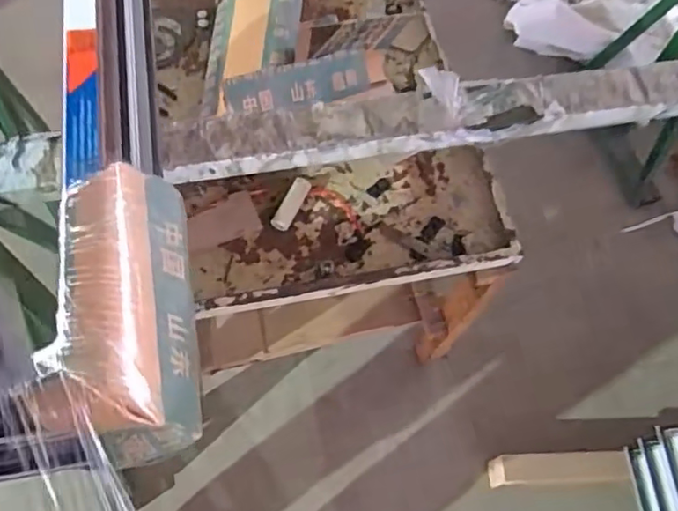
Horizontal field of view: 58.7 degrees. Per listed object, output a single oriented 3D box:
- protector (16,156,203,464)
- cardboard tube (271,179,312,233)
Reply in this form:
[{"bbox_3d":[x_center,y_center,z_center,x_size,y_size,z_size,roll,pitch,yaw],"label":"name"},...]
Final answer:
[{"bbox_3d":[-0.157,0.033,0.441,0.085,0.079,0.209,-7,67,-2],"label":"protector"},{"bbox_3d":[-0.069,-0.075,0.858,0.026,0.022,0.092,21,64,6],"label":"cardboard tube"}]

